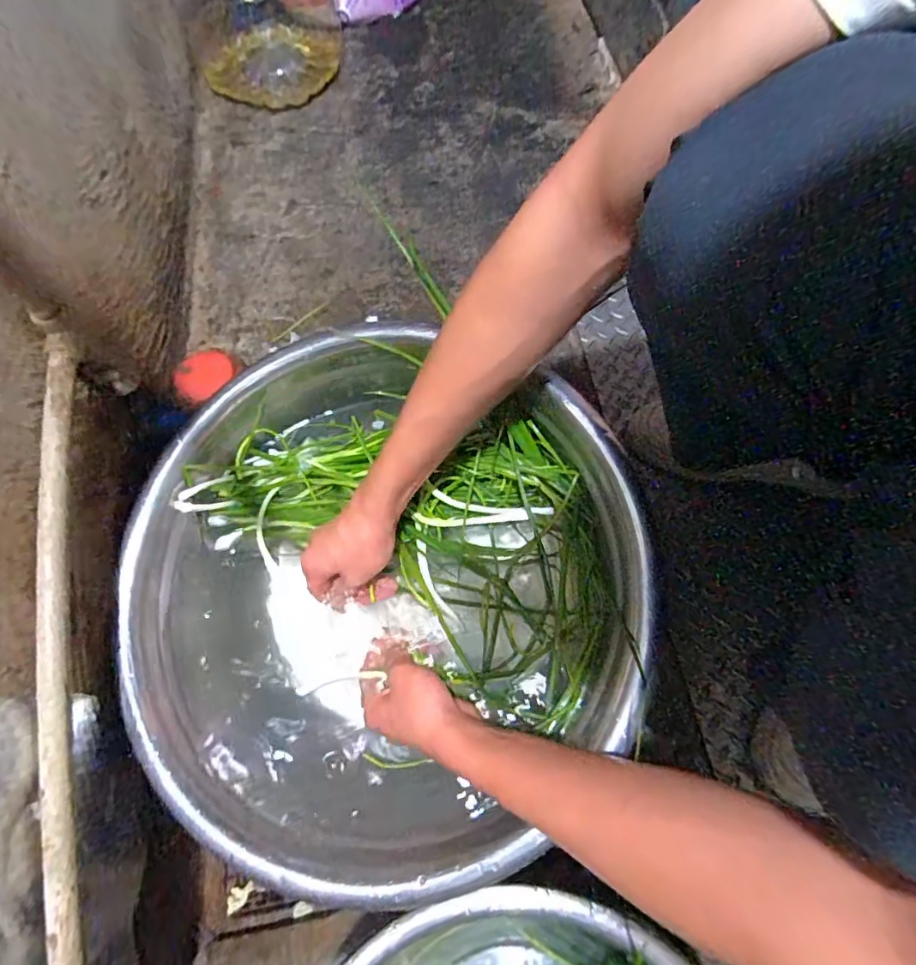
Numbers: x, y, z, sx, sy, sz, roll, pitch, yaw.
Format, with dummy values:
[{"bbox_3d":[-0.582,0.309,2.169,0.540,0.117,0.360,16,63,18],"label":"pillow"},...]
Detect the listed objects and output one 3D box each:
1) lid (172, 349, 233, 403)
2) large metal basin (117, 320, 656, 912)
[{"bbox_3d":[-0.266,-0.113,0.535,0.060,0.011,0.058,-1,68,2],"label":"lid"},{"bbox_3d":[-0.080,0.098,0.467,0.460,0.120,0.442,-1,68,2],"label":"large metal basin"}]

